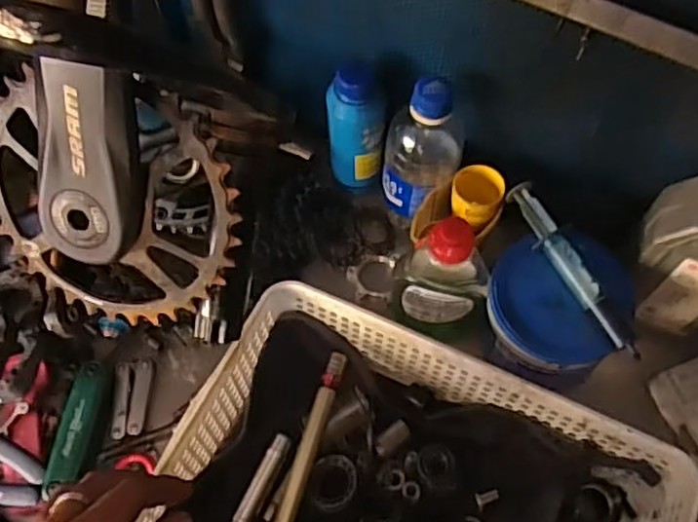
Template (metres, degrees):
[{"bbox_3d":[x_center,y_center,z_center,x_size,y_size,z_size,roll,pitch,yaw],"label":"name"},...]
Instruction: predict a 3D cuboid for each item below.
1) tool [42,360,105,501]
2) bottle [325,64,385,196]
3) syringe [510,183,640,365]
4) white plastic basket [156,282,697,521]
[{"bbox_3d":[-0.203,0.127,0.510,0.024,0.022,0.100,6,61,2],"label":"tool"},{"bbox_3d":[0.006,-0.111,0.580,0.048,0.134,0.043,1,61,-1],"label":"bottle"},{"bbox_3d":[0.163,0.003,0.494,0.025,0.015,0.150,-27,65,-15],"label":"syringe"},{"bbox_3d":[0.042,0.184,0.467,0.323,0.079,0.253,21,63,10],"label":"white plastic basket"}]

